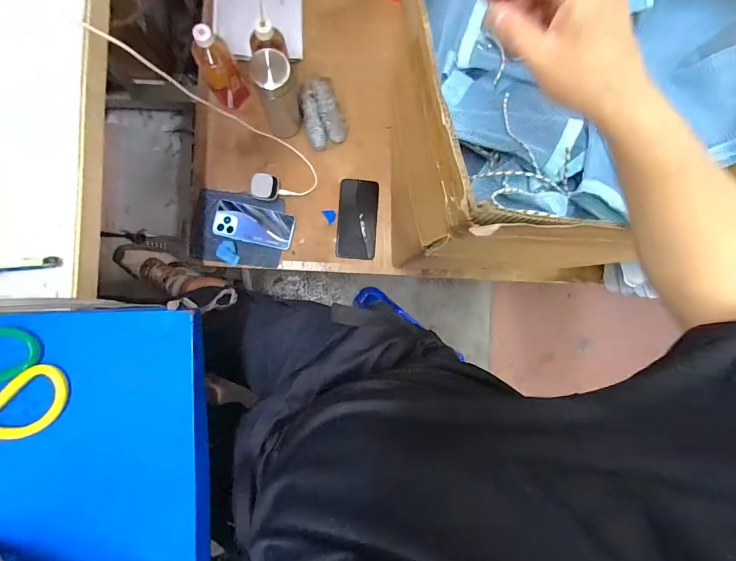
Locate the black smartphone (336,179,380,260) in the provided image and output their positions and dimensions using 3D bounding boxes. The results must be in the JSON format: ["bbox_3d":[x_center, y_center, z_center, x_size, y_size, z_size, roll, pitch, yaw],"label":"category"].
[{"bbox_3d":[-0.023,-0.138,0.832,0.088,0.004,0.174,4,93,-4],"label":"black smartphone"}]

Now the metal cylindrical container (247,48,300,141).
[{"bbox_3d":[-0.173,-0.351,0.715,0.067,0.217,0.062,0,87,-5],"label":"metal cylindrical container"}]

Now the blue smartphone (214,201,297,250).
[{"bbox_3d":[-0.250,-0.122,0.802,0.169,0.013,0.079,12,87,-3],"label":"blue smartphone"}]

